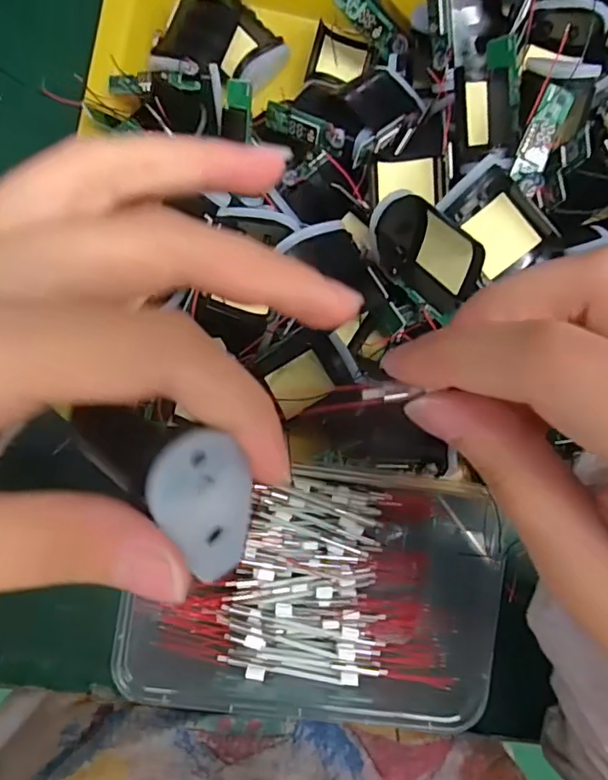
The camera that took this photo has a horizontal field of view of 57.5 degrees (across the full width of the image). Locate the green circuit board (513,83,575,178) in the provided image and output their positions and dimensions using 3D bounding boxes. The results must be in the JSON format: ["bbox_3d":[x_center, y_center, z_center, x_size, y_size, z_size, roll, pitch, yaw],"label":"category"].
[{"bbox_3d":[0.097,-0.103,0.225,0.013,0.004,0.036,22,103,-4],"label":"green circuit board"}]

